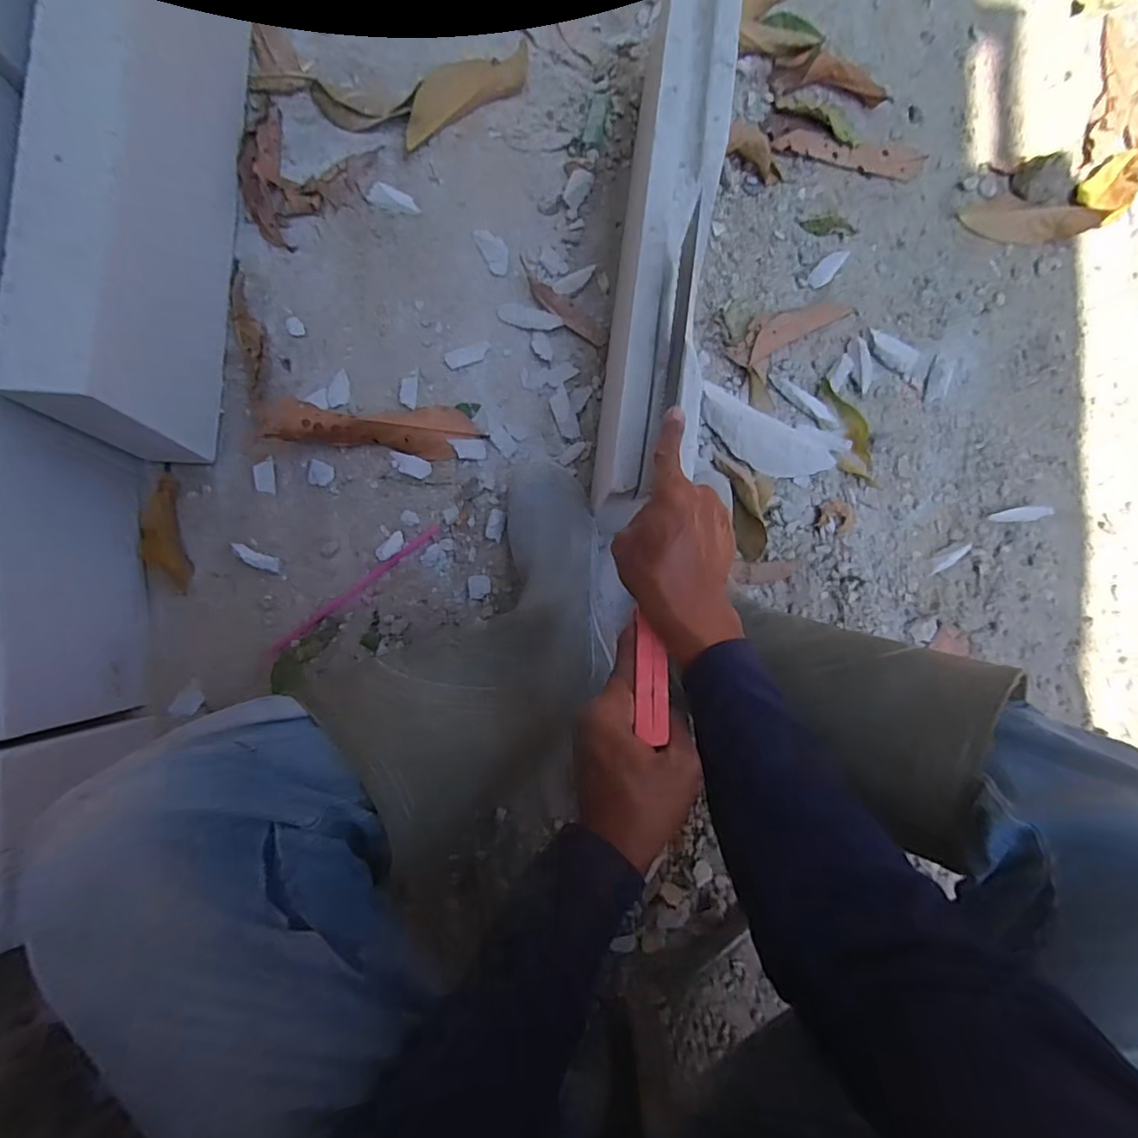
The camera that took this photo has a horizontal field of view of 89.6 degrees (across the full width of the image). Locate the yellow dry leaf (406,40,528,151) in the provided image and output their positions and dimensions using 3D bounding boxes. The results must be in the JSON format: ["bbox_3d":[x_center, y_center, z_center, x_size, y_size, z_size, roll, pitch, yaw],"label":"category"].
[{"bbox_3d":[-0.127,-0.607,0.728,0.053,0.039,0.212,44,72,4],"label":"yellow dry leaf"}]

